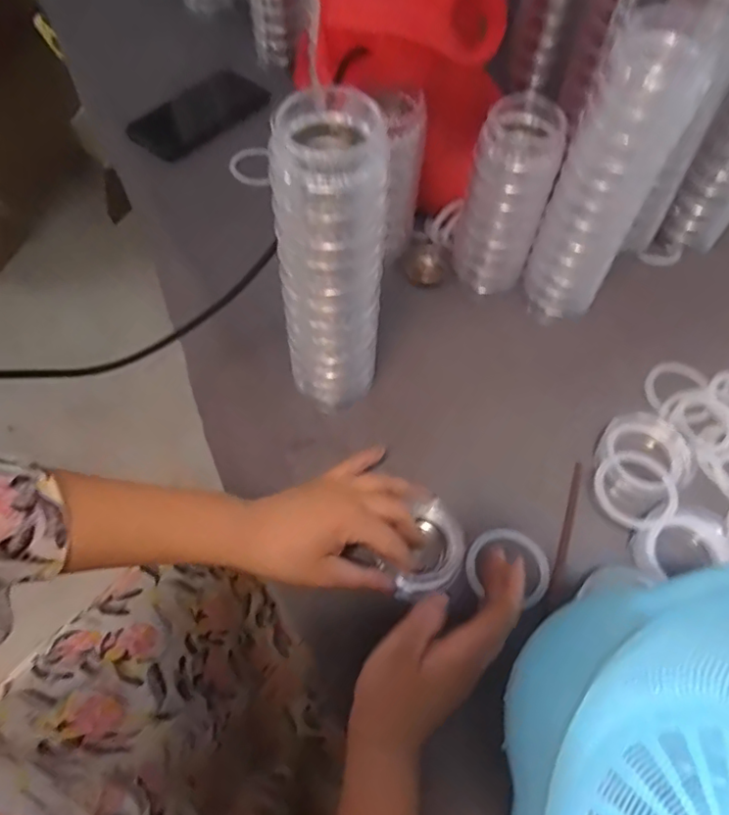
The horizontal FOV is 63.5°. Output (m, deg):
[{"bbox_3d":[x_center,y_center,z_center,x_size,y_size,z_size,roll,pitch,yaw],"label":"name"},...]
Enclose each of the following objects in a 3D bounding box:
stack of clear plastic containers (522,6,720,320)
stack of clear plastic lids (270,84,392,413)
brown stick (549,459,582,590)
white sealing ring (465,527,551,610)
[{"bbox_3d":[0.187,-0.168,0.472,0.062,0.242,0.052,-7,60,-6],"label":"stack of clear plastic containers"},{"bbox_3d":[-0.024,-0.089,0.408,0.066,0.229,0.067,-10,61,-8],"label":"stack of clear plastic lids"},{"bbox_3d":[0.156,0.087,0.448,0.007,0.005,0.103,19,61,9],"label":"brown stick"},{"bbox_3d":[0.103,0.113,0.425,0.057,0.011,0.052,1,60,-2],"label":"white sealing ring"}]

